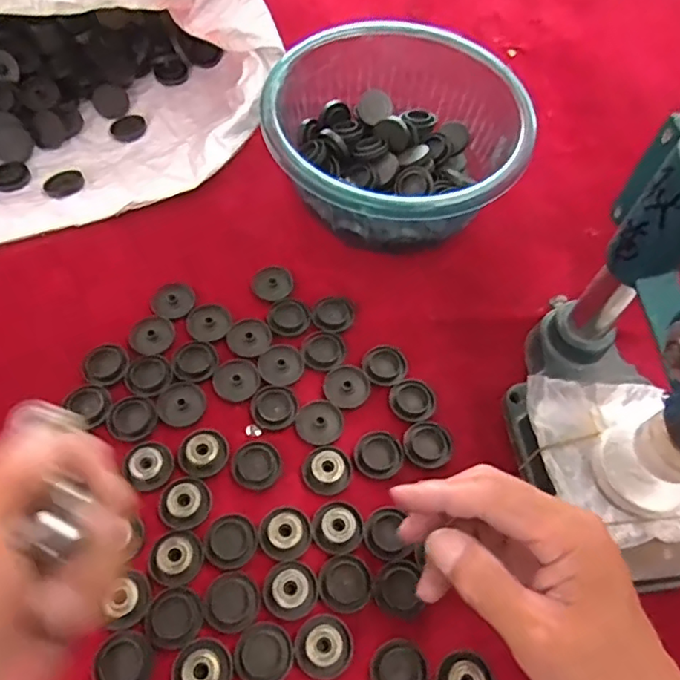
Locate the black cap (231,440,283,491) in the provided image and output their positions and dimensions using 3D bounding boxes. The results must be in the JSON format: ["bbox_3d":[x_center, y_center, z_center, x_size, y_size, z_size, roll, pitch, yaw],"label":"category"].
[{"bbox_3d":[-0.056,0.084,0.394,0.032,0.006,0.031,2,60,-3],"label":"black cap"}]

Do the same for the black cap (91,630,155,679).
[{"bbox_3d":[-0.124,0.186,0.335,0.032,0.014,0.032,2,60,-3],"label":"black cap"}]

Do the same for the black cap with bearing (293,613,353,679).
[{"bbox_3d":[-0.009,0.179,0.341,0.033,0.004,0.033,2,60,-3],"label":"black cap with bearing"}]

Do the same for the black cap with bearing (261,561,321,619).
[{"bbox_3d":[-0.030,0.151,0.353,0.033,0.005,0.033,2,60,-3],"label":"black cap with bearing"}]

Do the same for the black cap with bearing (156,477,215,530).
[{"bbox_3d":[-0.100,0.104,0.376,0.032,0.010,0.032,2,60,-3],"label":"black cap with bearing"}]

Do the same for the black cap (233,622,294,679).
[{"bbox_3d":[-0.044,0.181,0.336,0.033,0.004,0.032,2,60,-3],"label":"black cap"}]

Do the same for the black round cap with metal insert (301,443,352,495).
[{"bbox_3d":[-0.008,0.087,0.394,0.032,0.009,0.031,2,60,-3],"label":"black round cap with metal insert"}]

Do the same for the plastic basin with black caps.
[{"bbox_3d":[0.042,-0.165,0.493,0.194,0.091,0.199,2,60,-3],"label":"plastic basin with black caps"}]

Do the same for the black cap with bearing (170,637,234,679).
[{"bbox_3d":[-0.078,0.187,0.329,0.033,0.007,0.032,2,60,-3],"label":"black cap with bearing"}]

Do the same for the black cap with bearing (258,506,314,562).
[{"bbox_3d":[-0.035,0.122,0.371,0.033,0.009,0.032,2,60,-3],"label":"black cap with bearing"}]

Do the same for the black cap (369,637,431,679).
[{"bbox_3d":[0.035,0.193,0.339,0.033,0.004,0.033,2,60,-3],"label":"black cap"}]

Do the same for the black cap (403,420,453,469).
[{"bbox_3d":[0.062,0.073,0.407,0.035,0.006,0.033,2,60,-3],"label":"black cap"}]

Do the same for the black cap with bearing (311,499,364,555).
[{"bbox_3d":[-0.002,0.120,0.375,0.032,0.007,0.032,2,60,-3],"label":"black cap with bearing"}]

